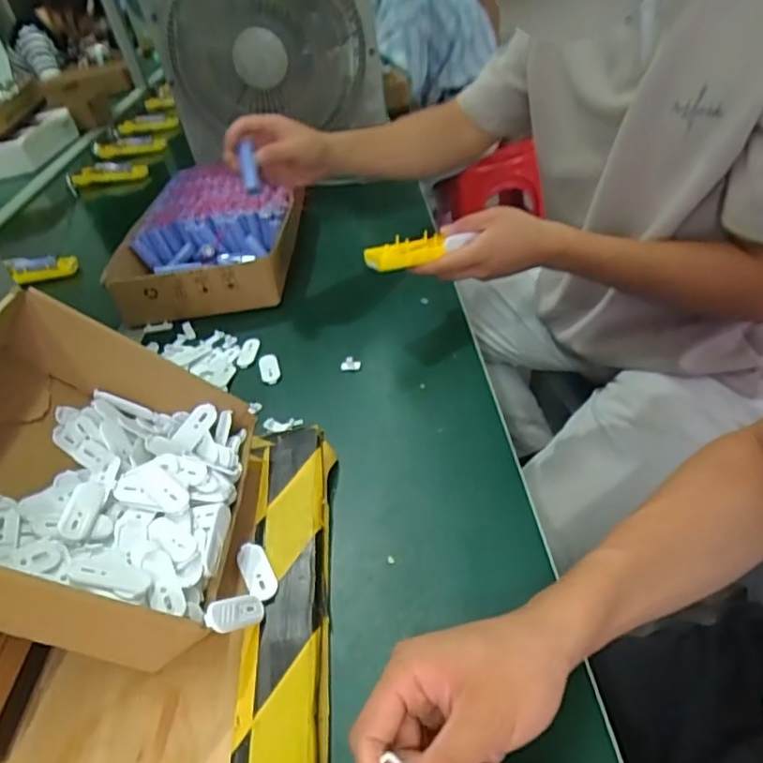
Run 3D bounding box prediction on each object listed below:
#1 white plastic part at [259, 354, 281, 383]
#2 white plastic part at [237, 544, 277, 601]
[{"bbox_3d":[-0.120,-0.015,0.638,0.021,0.006,0.050,-17,38,-8],"label":"white plastic part"},{"bbox_3d":[-0.089,0.135,0.424,0.021,0.006,0.048,-24,39,-16],"label":"white plastic part"}]

